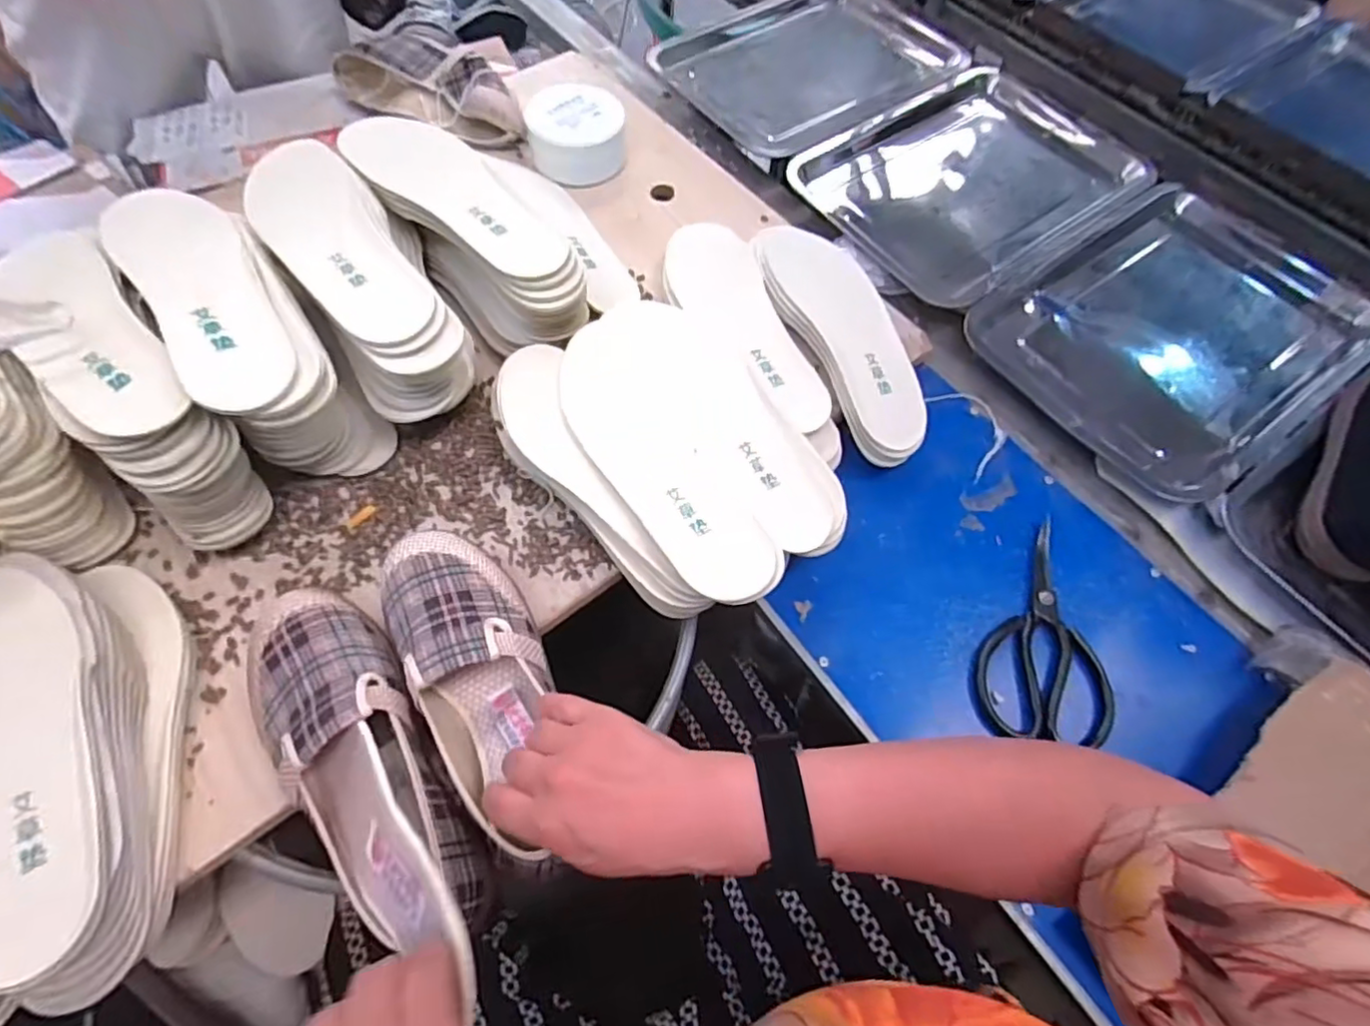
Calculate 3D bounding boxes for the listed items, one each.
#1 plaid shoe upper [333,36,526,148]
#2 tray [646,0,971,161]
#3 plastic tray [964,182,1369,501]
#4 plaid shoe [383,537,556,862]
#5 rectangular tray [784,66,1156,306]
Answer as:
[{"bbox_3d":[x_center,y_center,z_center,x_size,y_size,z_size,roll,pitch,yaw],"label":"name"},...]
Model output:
[{"bbox_3d":[-0.282,-0.480,0.728,0.258,0.052,0.103,33,66,13],"label":"plaid shoe upper"},{"bbox_3d":[0.170,-0.607,0.851,0.365,0.029,0.285,-36,70,-19],"label":"tray"},{"bbox_3d":[0.498,-0.190,0.655,0.366,0.041,0.271,-32,69,-17],"label":"plastic tray"},{"bbox_3d":[-0.134,0.109,0.415,0.084,0.064,0.222,-19,71,-12],"label":"plaid shoe"},{"bbox_3d":[0.334,-0.397,0.743,0.353,0.019,0.272,-35,70,-18],"label":"rectangular tray"}]

